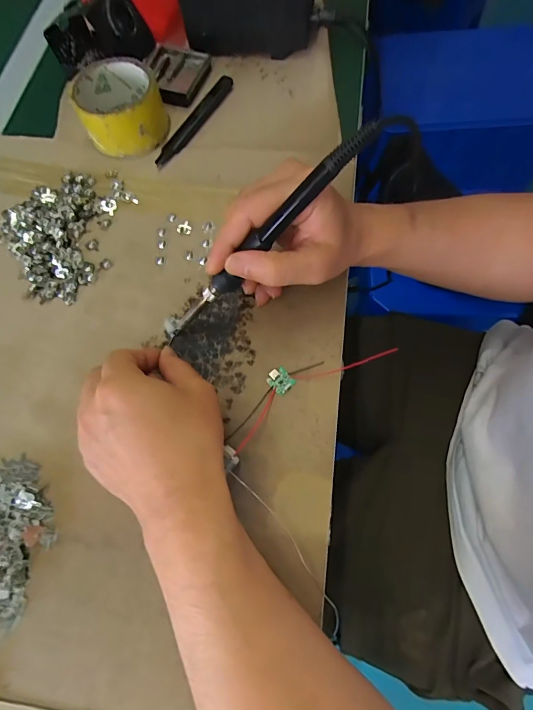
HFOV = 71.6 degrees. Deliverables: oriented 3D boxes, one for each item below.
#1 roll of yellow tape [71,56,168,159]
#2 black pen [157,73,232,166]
[{"bbox_3d":[-0.151,-0.255,0.382,0.081,0.045,0.090,-30,71,-9],"label":"roll of yellow tape"},{"bbox_3d":[-0.076,-0.255,0.398,0.018,0.007,0.139,27,73,11],"label":"black pen"}]

